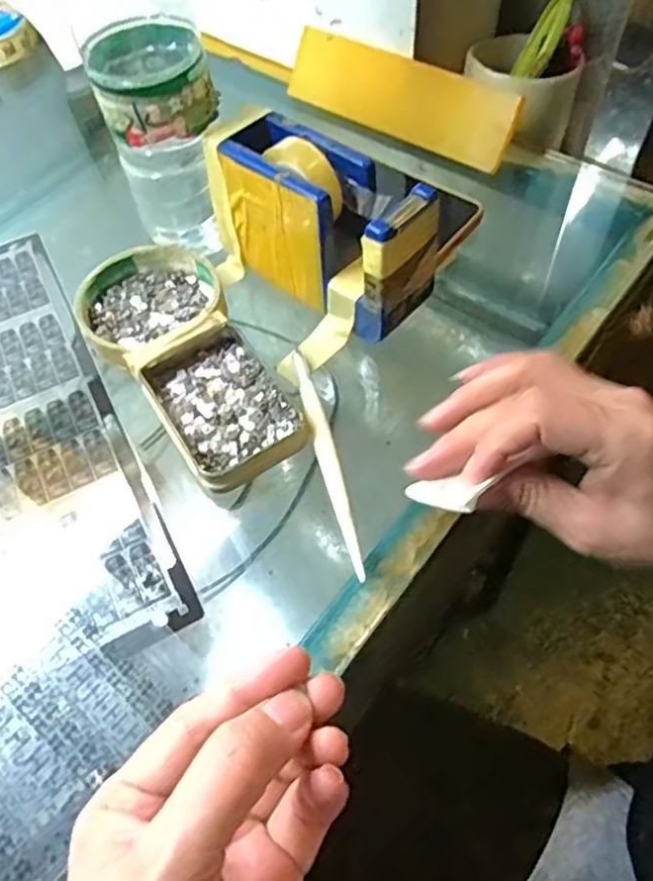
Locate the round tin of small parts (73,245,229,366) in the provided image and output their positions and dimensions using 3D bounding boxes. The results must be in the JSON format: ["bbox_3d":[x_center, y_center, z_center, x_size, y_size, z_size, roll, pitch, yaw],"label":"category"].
[{"bbox_3d":[-0.104,-0.082,0.369,0.081,0.019,0.075,-2,57,4],"label":"round tin of small parts"}]

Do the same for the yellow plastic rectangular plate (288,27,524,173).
[{"bbox_3d":[0.049,-0.249,0.450,0.185,0.049,0.008,33,31,23],"label":"yellow plastic rectangular plate"}]

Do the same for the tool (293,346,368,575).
[{"bbox_3d":[0.000,0.006,0.312,0.009,0.006,0.133,-14,57,-4],"label":"tool"}]

